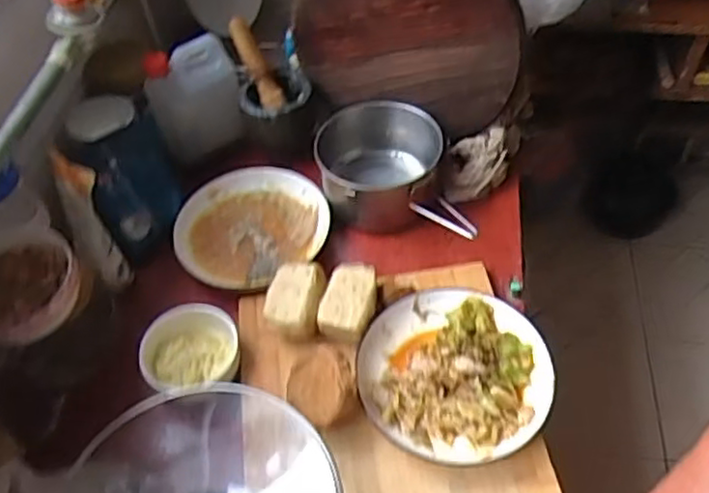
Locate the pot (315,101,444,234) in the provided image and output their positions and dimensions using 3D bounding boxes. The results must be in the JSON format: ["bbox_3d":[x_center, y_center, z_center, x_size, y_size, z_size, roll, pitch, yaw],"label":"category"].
[{"bbox_3d":[0.032,-0.108,0.892,0.157,0.081,0.168,0,51,3],"label":"pot"}]

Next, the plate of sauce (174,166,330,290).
[{"bbox_3d":[-0.135,-0.023,0.875,0.193,0.030,0.192,-1,51,1],"label":"plate of sauce"}]

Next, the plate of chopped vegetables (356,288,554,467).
[{"bbox_3d":[0.105,0.137,0.708,0.192,0.043,0.194,-1,51,1],"label":"plate of chopped vegetables"}]

